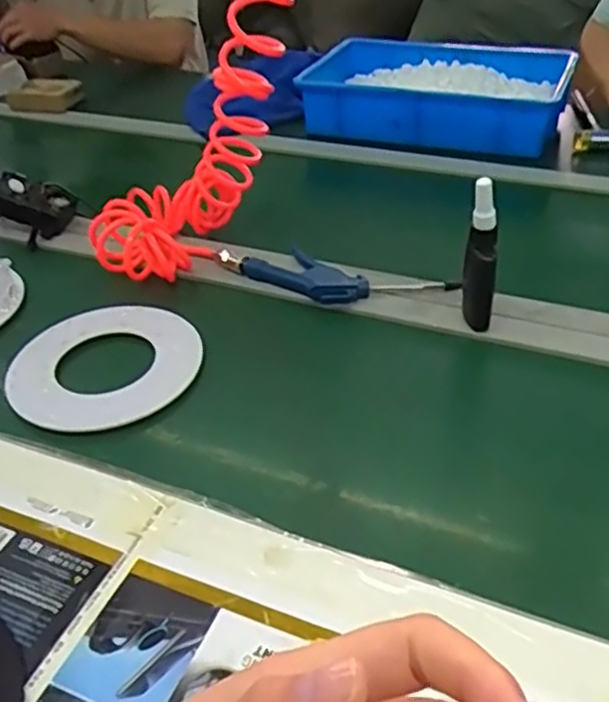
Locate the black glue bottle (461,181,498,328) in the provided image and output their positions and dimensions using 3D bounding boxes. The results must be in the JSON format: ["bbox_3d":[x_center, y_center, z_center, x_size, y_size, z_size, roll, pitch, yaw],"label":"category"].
[{"bbox_3d":[0.175,-0.088,0.697,0.033,0.165,0.027,8,40,15],"label":"black glue bottle"}]

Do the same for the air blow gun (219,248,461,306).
[{"bbox_3d":[0.029,-0.078,0.803,0.282,0.026,0.079,5,39,12],"label":"air blow gun"}]

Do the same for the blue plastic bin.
[{"bbox_3d":[0.213,-0.422,1.163,0.411,0.080,0.288,5,39,12],"label":"blue plastic bin"}]

